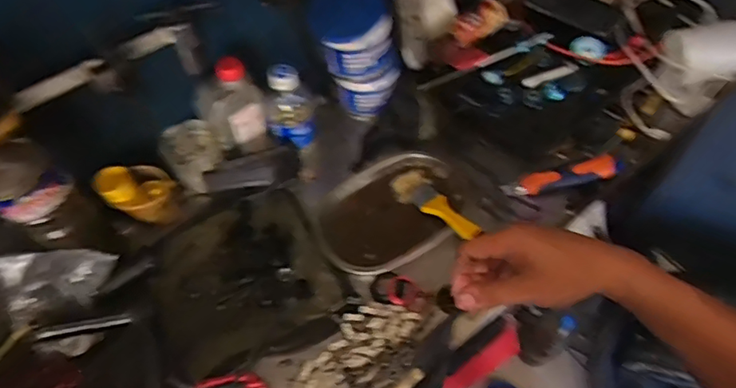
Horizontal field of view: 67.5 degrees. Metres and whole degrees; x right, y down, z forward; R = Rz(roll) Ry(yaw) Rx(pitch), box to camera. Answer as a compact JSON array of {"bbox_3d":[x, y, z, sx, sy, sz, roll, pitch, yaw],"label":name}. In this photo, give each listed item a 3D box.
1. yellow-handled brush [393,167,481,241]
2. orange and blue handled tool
[{"bbox_3d":[0.093,0.014,0.749,0.050,0.019,0.154,-34,45,-18],"label":"yellow-handled brush"},{"bbox_3d":[0.283,-0.027,0.769,0.180,0.028,0.034,-10,56,-3],"label":"orange and blue handled tool"}]

